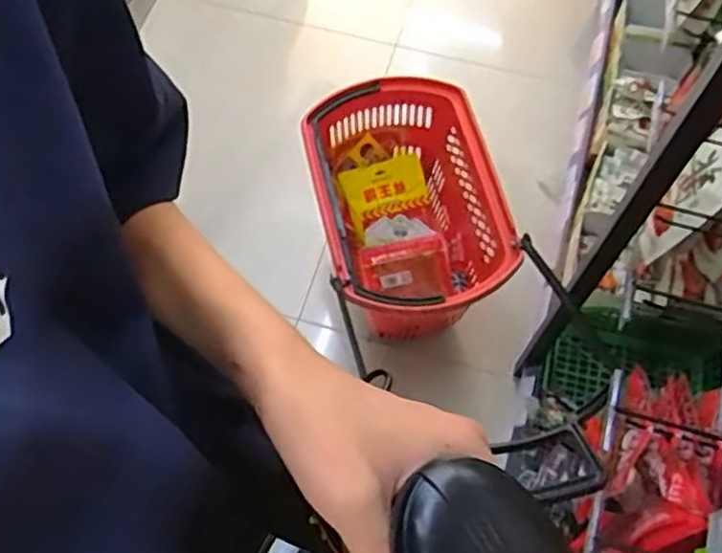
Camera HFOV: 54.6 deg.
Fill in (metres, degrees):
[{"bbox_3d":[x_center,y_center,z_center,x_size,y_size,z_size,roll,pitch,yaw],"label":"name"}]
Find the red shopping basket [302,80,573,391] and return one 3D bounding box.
[{"bbox_3d":[0.087,-0.116,1.344,0.317,0.268,0.487,-14,67,-6],"label":"red shopping basket"}]

